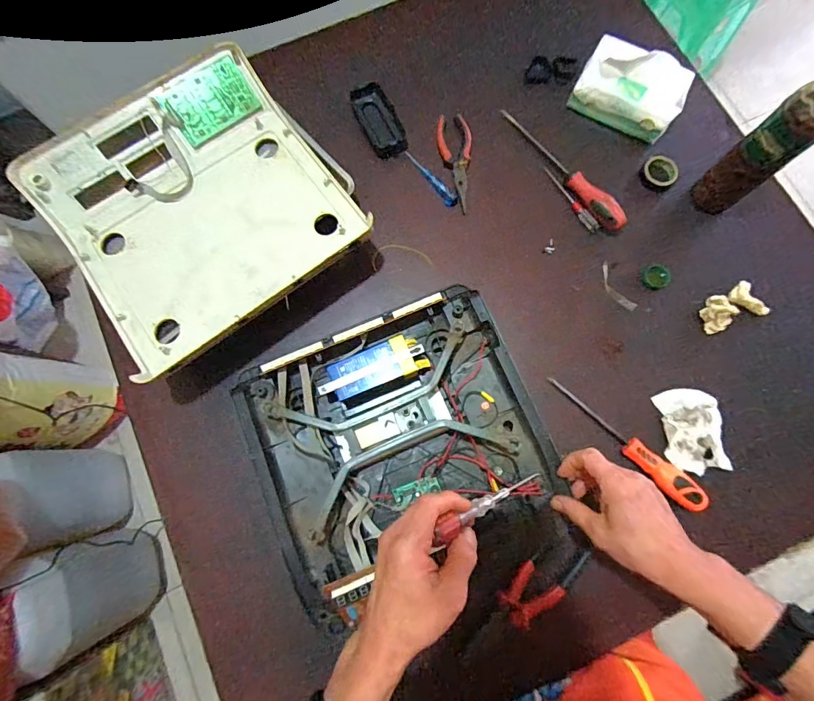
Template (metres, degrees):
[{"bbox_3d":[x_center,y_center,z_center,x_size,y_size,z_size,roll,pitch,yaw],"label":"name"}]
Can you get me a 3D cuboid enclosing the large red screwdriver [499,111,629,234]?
[{"bbox_3d":[0.226,-0.272,0.613,0.030,0.030,0.252,-33,80,-7],"label":"large red screwdriver"}]

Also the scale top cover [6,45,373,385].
[{"bbox_3d":[-0.268,-0.189,0.545,0.345,0.057,0.356,-36,80,-7],"label":"scale top cover"}]

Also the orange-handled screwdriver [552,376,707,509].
[{"bbox_3d":[0.276,0.106,0.523,0.037,0.029,0.219,-41,81,-8],"label":"orange-handled screwdriver"}]

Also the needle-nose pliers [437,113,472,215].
[{"bbox_3d":[0.076,-0.277,0.621,0.049,0.010,0.153,-7,78,-2],"label":"needle-nose pliers"}]

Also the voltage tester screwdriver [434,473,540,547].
[{"bbox_3d":[0.083,0.151,0.422,0.171,0.018,0.015,-7,73,-46],"label":"voltage tester screwdriver"}]

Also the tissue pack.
[{"bbox_3d":[0.327,-0.380,0.609,0.146,0.061,0.098,31,79,6],"label":"tissue pack"}]

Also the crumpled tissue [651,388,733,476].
[{"bbox_3d":[0.362,0.100,0.533,0.066,0.031,0.102,-2,78,-1],"label":"crumpled tissue"}]

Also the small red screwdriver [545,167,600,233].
[{"bbox_3d":[0.237,-0.220,0.611,0.012,0.014,0.118,-34,80,-7],"label":"small red screwdriver"}]

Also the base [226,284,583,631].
[{"bbox_3d":[-0.001,0.130,0.502,0.315,0.052,0.352,-21,79,-5],"label":"base"}]

